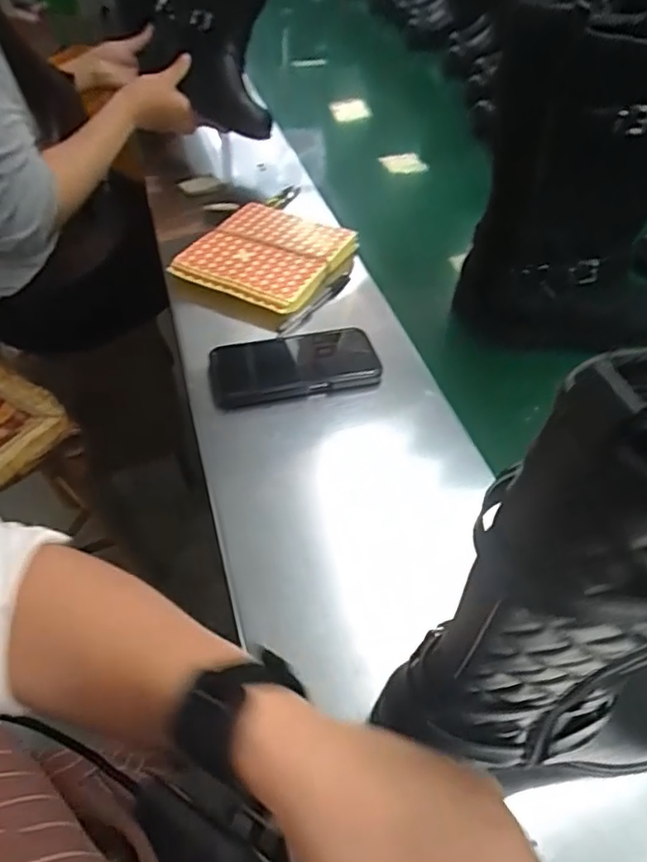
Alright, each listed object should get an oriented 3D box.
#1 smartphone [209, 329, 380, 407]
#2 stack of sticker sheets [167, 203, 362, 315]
[{"bbox_3d":[-0.030,-0.068,0.612,0.164,0.018,0.085,-13,49,-11],"label":"smartphone"},{"bbox_3d":[-0.068,-0.214,0.724,0.158,0.025,0.171,23,55,11],"label":"stack of sticker sheets"}]

